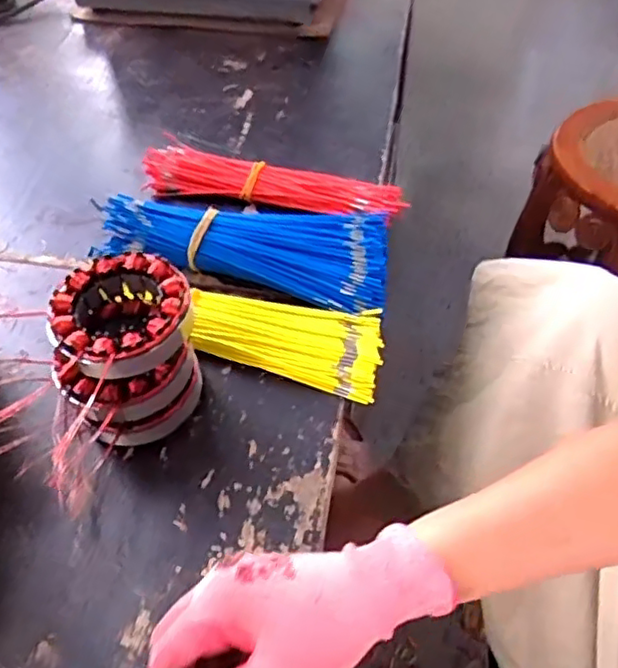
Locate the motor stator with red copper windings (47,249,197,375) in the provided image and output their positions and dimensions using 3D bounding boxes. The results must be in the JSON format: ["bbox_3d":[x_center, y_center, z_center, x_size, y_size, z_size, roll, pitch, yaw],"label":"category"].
[{"bbox_3d":[-0.121,-0.012,0.410,0.085,0.033,0.084,0,51,0],"label":"motor stator with red copper windings"}]

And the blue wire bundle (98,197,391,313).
[{"bbox_3d":[-0.050,-0.079,0.545,0.242,0.045,0.098,13,52,10],"label":"blue wire bundle"}]

